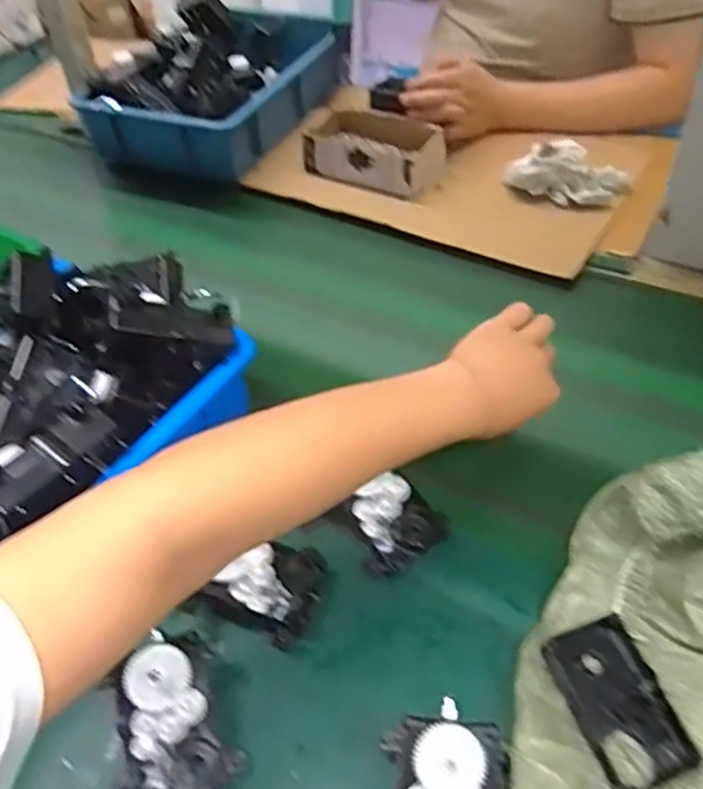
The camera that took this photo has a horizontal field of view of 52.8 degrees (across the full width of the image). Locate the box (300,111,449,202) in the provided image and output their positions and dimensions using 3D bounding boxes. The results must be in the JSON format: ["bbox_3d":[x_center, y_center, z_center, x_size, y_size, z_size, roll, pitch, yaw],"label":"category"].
[{"bbox_3d":[0.028,-0.331,0.978,0.190,0.061,0.113,16,48,18],"label":"box"}]

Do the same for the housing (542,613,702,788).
[{"bbox_3d":[0.171,0.200,0.458,0.059,0.027,0.097,-16,46,-13],"label":"housing"}]

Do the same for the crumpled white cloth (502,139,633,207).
[{"bbox_3d":[0.279,-0.286,0.910,0.160,0.065,0.071,7,46,10],"label":"crumpled white cloth"}]

